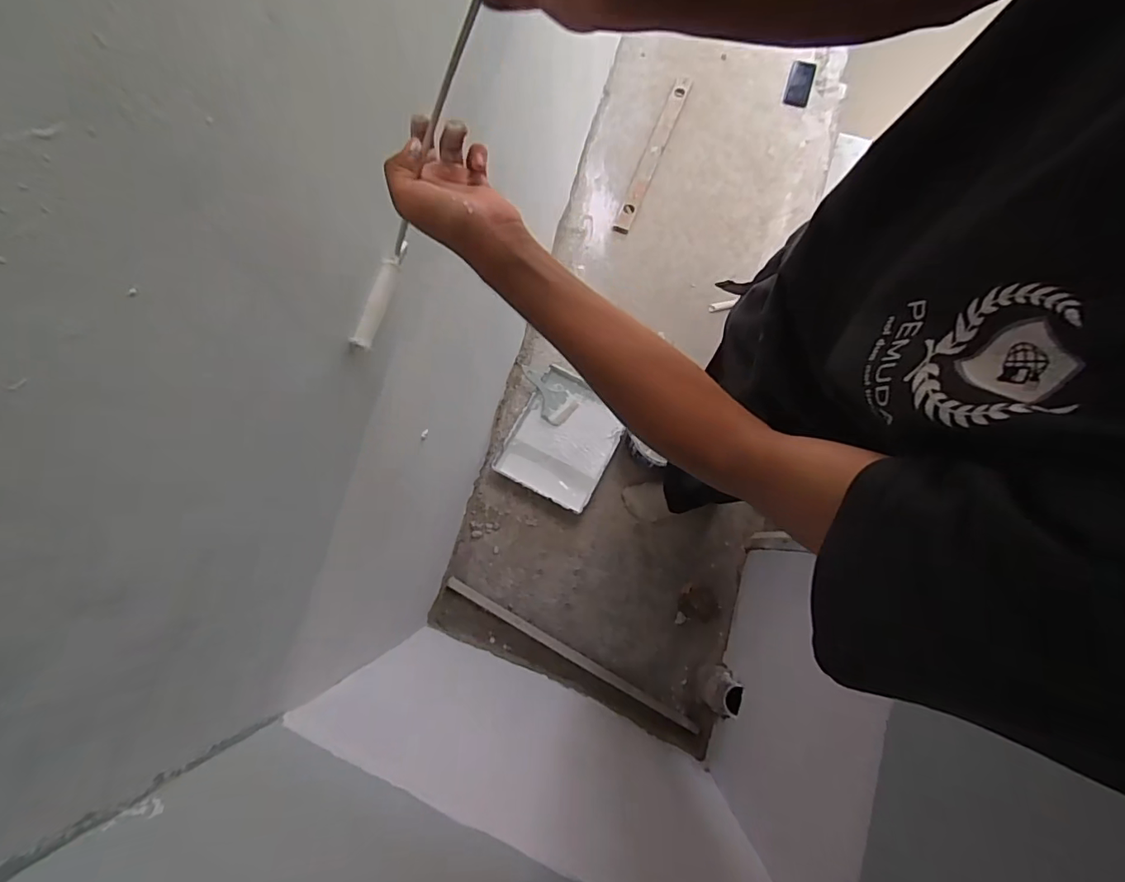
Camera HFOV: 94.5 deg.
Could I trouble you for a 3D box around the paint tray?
[{"bbox_3d":[0.002,0.005,1.480,0.280,0.073,0.328,29,82,7],"label":"paint tray"}]

